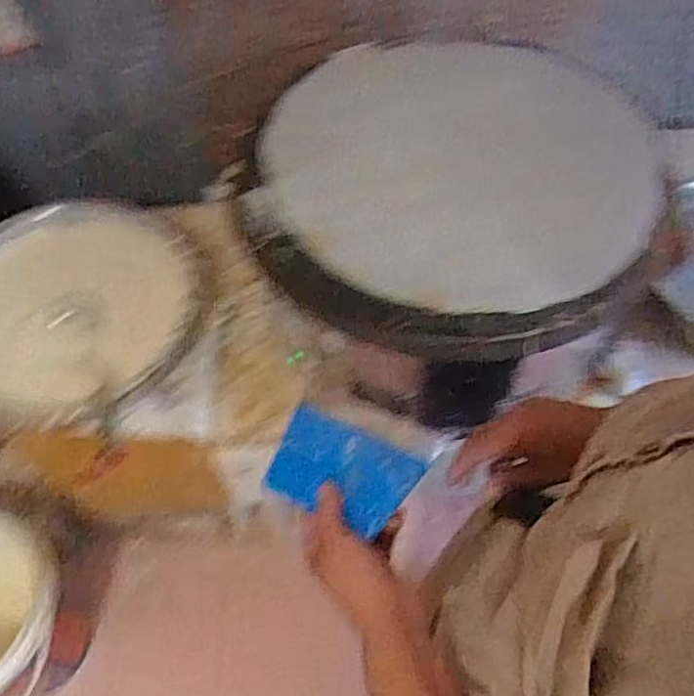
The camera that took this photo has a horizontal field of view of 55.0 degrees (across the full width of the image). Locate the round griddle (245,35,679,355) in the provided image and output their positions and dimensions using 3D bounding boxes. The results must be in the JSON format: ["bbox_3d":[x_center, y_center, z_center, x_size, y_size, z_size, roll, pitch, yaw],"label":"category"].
[{"bbox_3d":[0.154,-0.201,0.843,0.540,0.085,0.472,-5,62,-6],"label":"round griddle"}]

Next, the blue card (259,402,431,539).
[{"bbox_3d":[-0.009,0.100,0.556,0.149,0.008,0.079,17,69,40],"label":"blue card"}]

